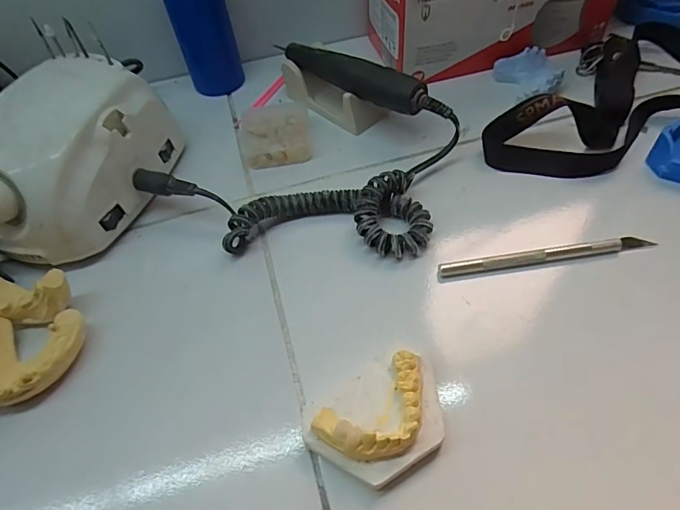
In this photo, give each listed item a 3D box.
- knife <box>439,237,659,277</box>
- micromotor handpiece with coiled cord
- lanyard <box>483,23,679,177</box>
[{"bbox_3d":[0.130,0.001,0.290,0.133,0.011,0.008,-8,54,-1],"label":"knife"},{"bbox_3d":[-0.019,-0.094,0.344,0.198,0.042,0.196,-2,54,3],"label":"micromotor handpiece with coiled cord"},{"bbox_3d":[0.225,-0.136,0.372,0.241,0.046,0.150,-8,54,-1],"label":"lanyard"}]

